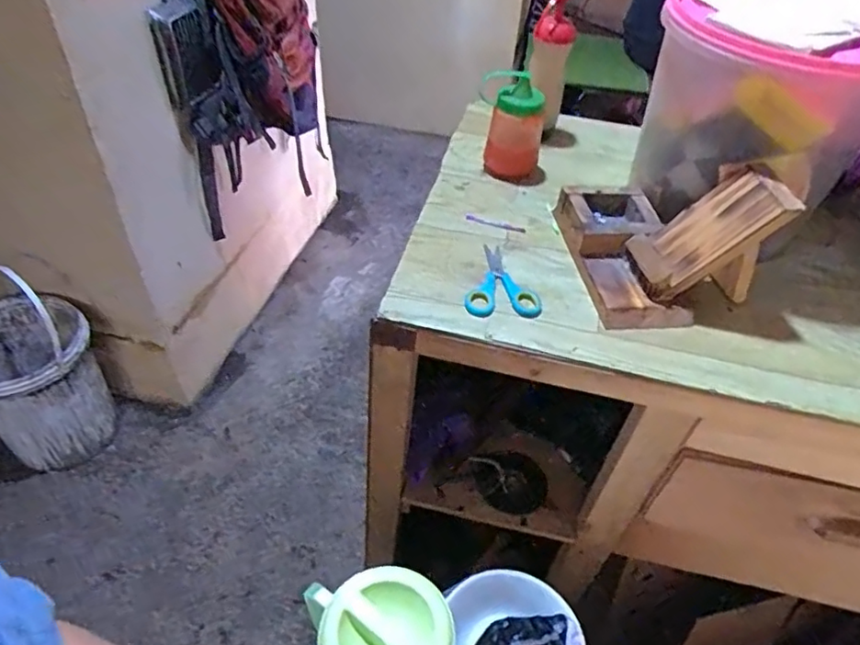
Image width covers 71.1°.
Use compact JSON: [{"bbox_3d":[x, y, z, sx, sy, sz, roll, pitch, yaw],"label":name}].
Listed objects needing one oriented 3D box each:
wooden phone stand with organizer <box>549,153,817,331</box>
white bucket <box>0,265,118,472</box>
[{"bbox_3d":[0.277,-0.110,0.646,0.220,0.128,0.193,-1,44,-8],"label":"wooden phone stand with organizer"},{"bbox_3d":[-1.047,0.140,1.578,0.324,0.392,0.330,-25,52,-26],"label":"white bucket"}]

